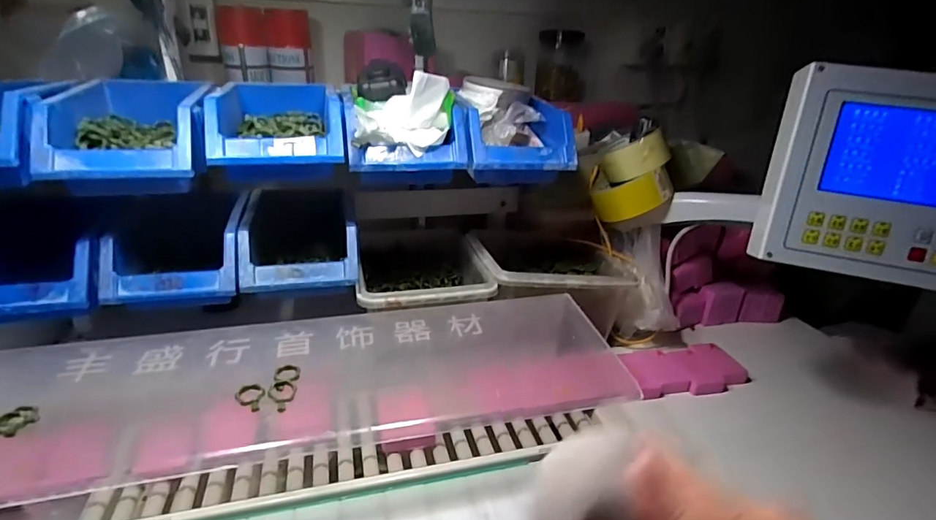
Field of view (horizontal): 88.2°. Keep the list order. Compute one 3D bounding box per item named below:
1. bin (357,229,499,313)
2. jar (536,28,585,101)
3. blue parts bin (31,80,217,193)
[{"bbox_3d":[-0.066,0.018,0.623,0.156,0.050,0.195,-4,26,-15],"label":"bin"},{"bbox_3d":[0.175,-0.360,0.897,0.092,0.116,0.094,7,25,9],"label":"jar"},{"bbox_3d":[-0.337,-0.132,0.497,0.123,0.084,0.194,-6,26,-19],"label":"blue parts bin"}]

